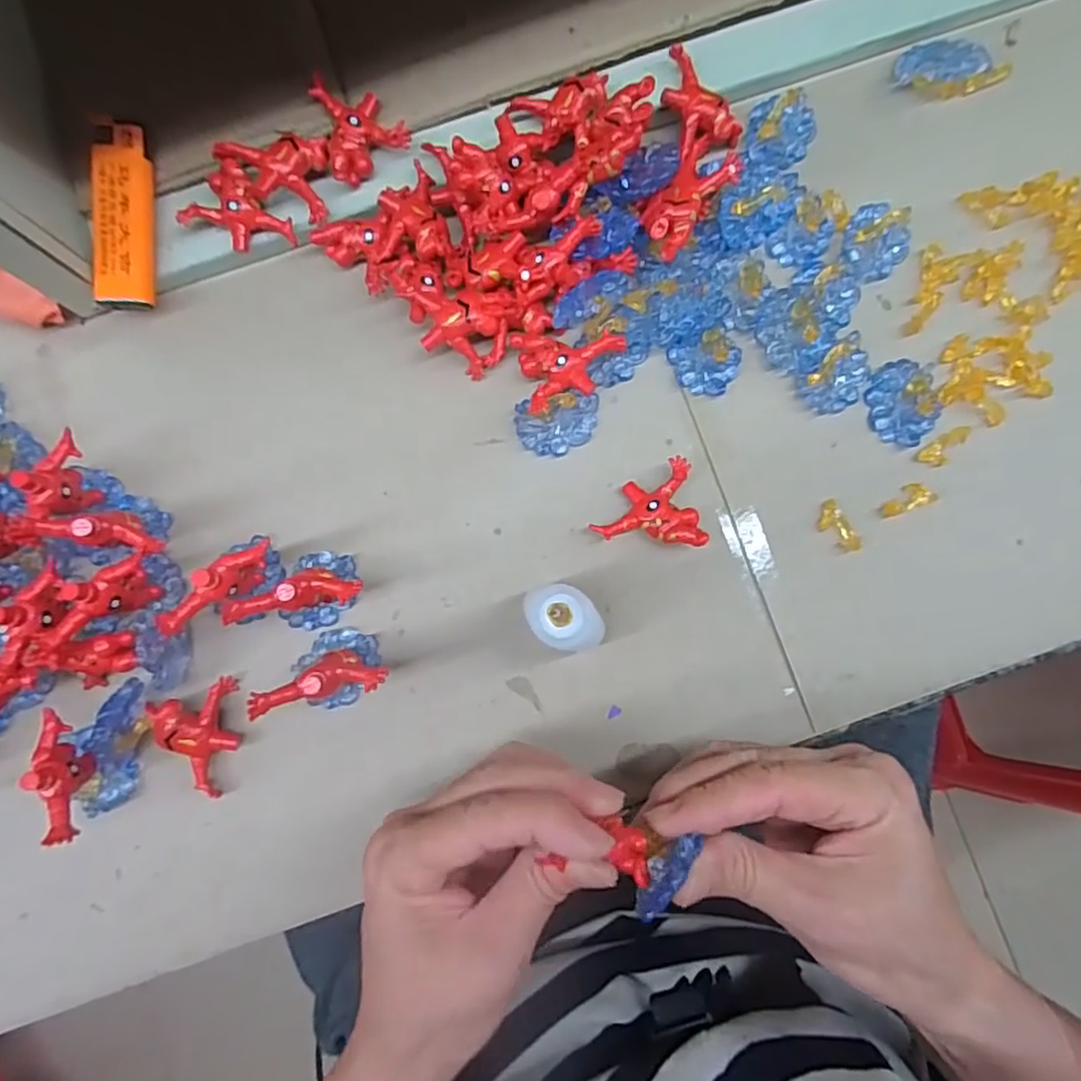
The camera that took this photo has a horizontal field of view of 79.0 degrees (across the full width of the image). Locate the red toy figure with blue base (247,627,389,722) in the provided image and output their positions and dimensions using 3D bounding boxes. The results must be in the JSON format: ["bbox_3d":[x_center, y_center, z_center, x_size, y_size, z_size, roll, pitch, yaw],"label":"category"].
[{"bbox_3d":[-0.088,0.053,0.267,0.045,0.051,0.031,-27,85,-1],"label":"red toy figure with blue base"}]

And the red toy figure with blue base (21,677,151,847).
[{"bbox_3d":[-0.181,0.087,0.266,0.027,0.048,0.057,7,85,2],"label":"red toy figure with blue base"}]

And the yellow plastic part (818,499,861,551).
[{"bbox_3d":[0.131,-0.006,0.290,0.011,0.005,0.025,-28,85,-1],"label":"yellow plastic part"}]

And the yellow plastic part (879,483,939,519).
[{"bbox_3d":[0.162,-0.019,0.290,0.024,0.004,0.011,-19,85,0],"label":"yellow plastic part"}]

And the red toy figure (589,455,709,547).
[{"bbox_3d":[0.049,-0.018,0.288,0.046,0.018,0.038,6,85,2],"label":"red toy figure"}]

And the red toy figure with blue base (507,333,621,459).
[{"bbox_3d":[0.012,-0.065,0.293,0.046,0.018,0.050,1,85,2],"label":"red toy figure with blue base"}]

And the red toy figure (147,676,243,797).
[{"bbox_3d":[-0.141,0.085,0.280,0.028,0.022,0.044,-23,85,-1],"label":"red toy figure"}]

